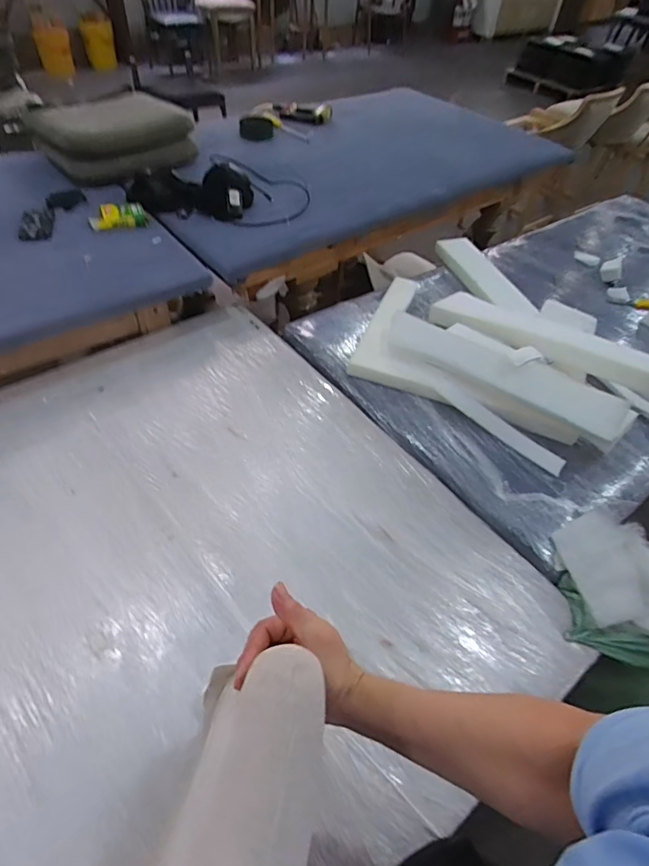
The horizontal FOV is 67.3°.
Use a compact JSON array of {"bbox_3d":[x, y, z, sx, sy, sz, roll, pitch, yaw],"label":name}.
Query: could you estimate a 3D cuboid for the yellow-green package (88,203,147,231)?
[{"bbox_3d":[-0.595,-0.624,1.402,0.154,0.035,0.084,-17,53,-20],"label":"yellow-green package"}]

